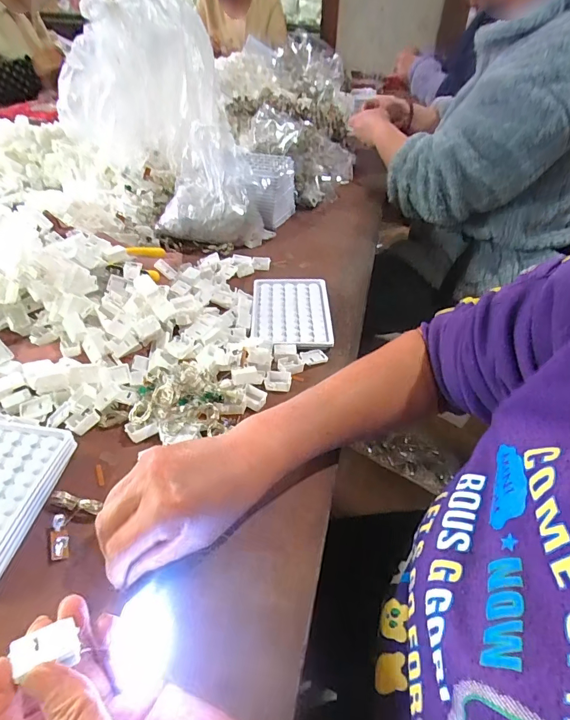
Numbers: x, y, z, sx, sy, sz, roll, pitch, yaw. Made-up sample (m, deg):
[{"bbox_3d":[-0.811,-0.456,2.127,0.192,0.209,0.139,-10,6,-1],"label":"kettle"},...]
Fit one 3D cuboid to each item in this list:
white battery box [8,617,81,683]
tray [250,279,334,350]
[{"bbox_3d":[-0.113,0.135,0.197,0.028,0.007,0.019,-11,44,-19],"label":"white battery box"},{"bbox_3d":[0.008,-0.060,0.517,0.095,0.018,0.127,2,42,0],"label":"tray"}]

